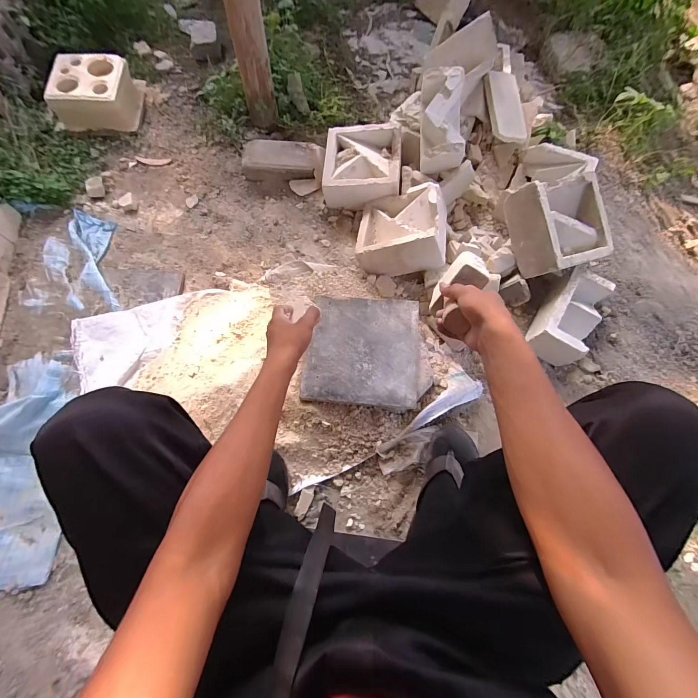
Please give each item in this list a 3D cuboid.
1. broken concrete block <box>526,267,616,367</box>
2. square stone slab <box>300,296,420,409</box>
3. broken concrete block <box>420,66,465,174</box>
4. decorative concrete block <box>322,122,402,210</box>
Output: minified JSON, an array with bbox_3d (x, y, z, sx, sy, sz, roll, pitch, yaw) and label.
[{"bbox_3d":[0.512,-0.076,0.765,0.106,0.094,0.217,32,73,12],"label":"broken concrete block"},{"bbox_3d":[0.031,-0.003,0.717,0.238,0.010,0.244,4,71,3],"label":"square stone slab"},{"bbox_3d":[0.238,-0.573,0.836,0.101,0.115,0.218,-2,97,-1],"label":"broken concrete block"},{"bbox_3d":[0.036,-0.505,0.904,0.206,0.081,0.215,2,71,3],"label":"decorative concrete block"}]

